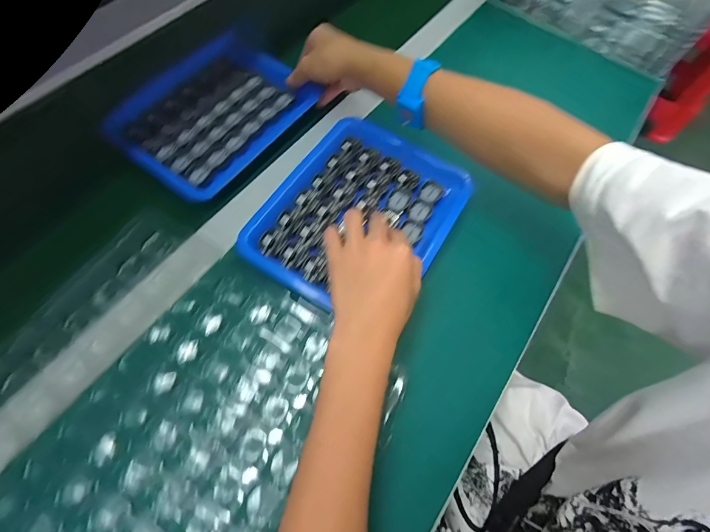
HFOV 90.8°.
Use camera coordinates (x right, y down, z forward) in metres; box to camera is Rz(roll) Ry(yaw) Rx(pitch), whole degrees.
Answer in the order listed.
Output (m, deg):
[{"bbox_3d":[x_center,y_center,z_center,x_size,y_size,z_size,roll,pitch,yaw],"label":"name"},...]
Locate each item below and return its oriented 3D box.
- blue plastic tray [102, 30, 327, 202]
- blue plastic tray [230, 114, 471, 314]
[{"bbox_3d":[-0.177,-0.192,0.430,0.177,0.023,0.217,34,69,12],"label":"blue plastic tray"},{"bbox_3d":[0.005,-0.056,0.374,0.178,0.023,0.216,31,68,11],"label":"blue plastic tray"}]

